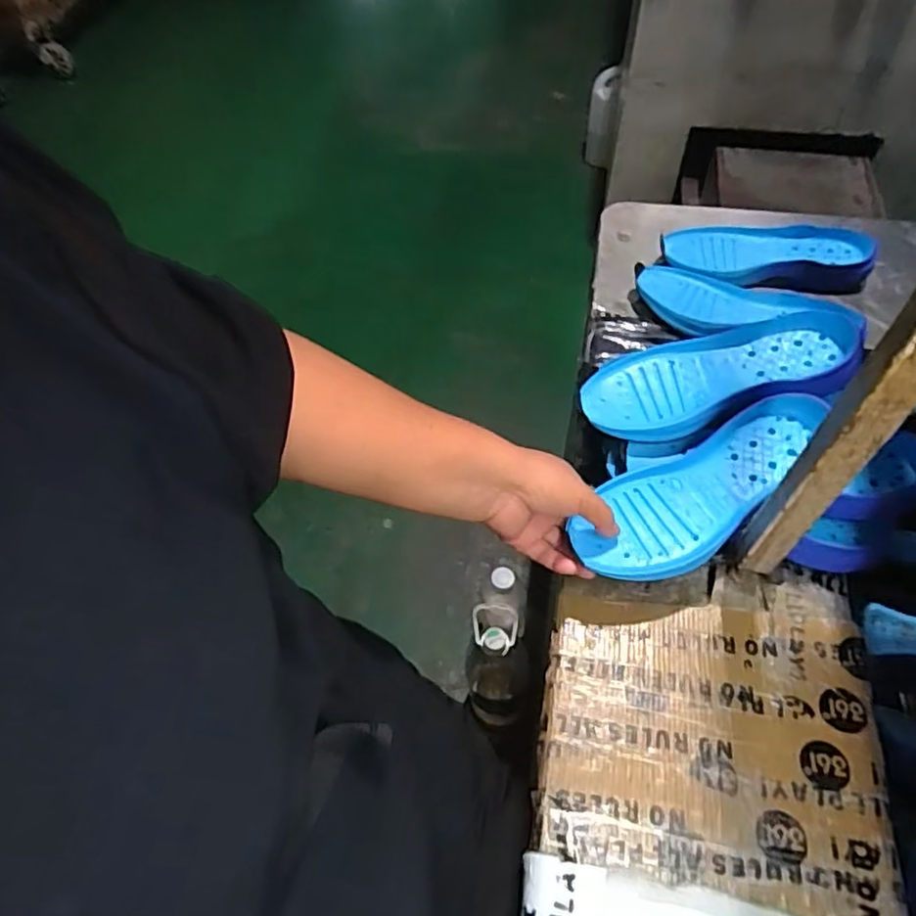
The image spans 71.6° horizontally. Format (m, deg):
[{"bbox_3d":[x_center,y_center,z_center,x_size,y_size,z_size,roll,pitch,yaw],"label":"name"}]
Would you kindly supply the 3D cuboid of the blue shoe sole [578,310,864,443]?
[{"bbox_3d":[0.231,-0.074,0.572,0.231,0.035,0.099,-15,55,12],"label":"blue shoe sole"}]

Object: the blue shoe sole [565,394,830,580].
[{"bbox_3d":[0.200,0.023,0.523,0.224,0.027,0.090,-36,60,-4],"label":"blue shoe sole"}]

